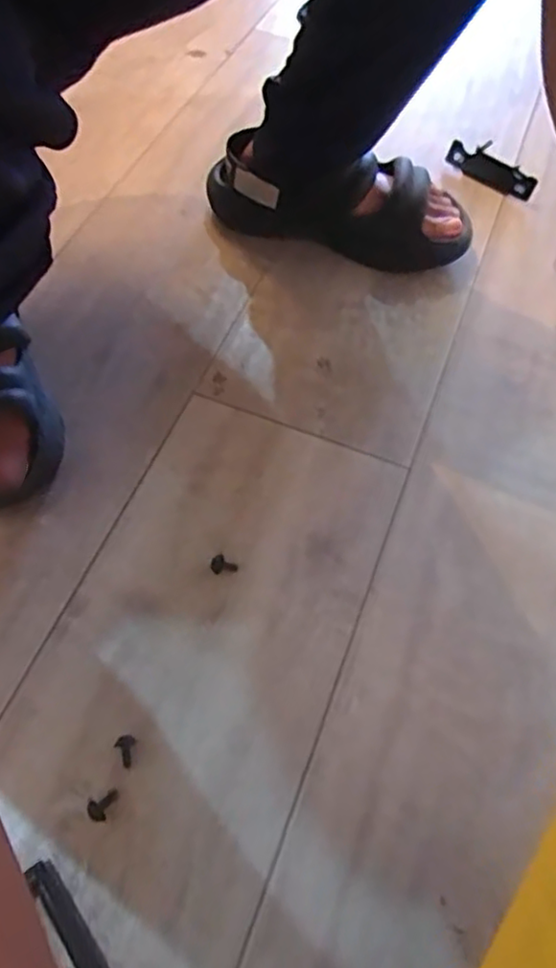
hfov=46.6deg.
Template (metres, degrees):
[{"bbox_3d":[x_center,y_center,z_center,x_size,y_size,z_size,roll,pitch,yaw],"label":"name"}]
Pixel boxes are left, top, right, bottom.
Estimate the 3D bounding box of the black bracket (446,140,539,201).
[{"bbox_3d":[0.250,-0.365,0.750,0.109,0.025,0.039,41,67,20],"label":"black bracket"}]

